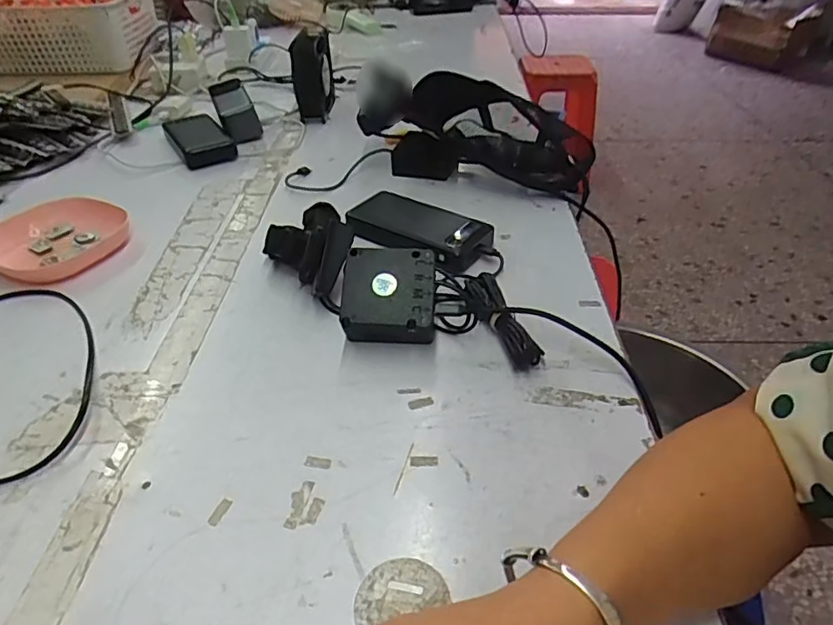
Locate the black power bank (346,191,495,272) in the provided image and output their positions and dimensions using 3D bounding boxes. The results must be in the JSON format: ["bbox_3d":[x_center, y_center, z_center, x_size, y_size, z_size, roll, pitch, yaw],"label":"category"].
[{"bbox_3d":[0.003,-0.094,0.614,0.159,0.030,0.076,22,45,26],"label":"black power bank"}]

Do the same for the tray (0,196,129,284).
[{"bbox_3d":[-0.401,-0.084,0.622,0.137,0.023,0.131,20,44,24],"label":"tray"}]

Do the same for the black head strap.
[{"bbox_3d":[0.080,-0.243,0.739,0.296,0.100,0.126,14,42,18],"label":"black head strap"}]

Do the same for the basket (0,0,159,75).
[{"bbox_3d":[-0.792,-0.620,1.216,0.384,0.116,0.296,-3,39,-2],"label":"basket"}]

